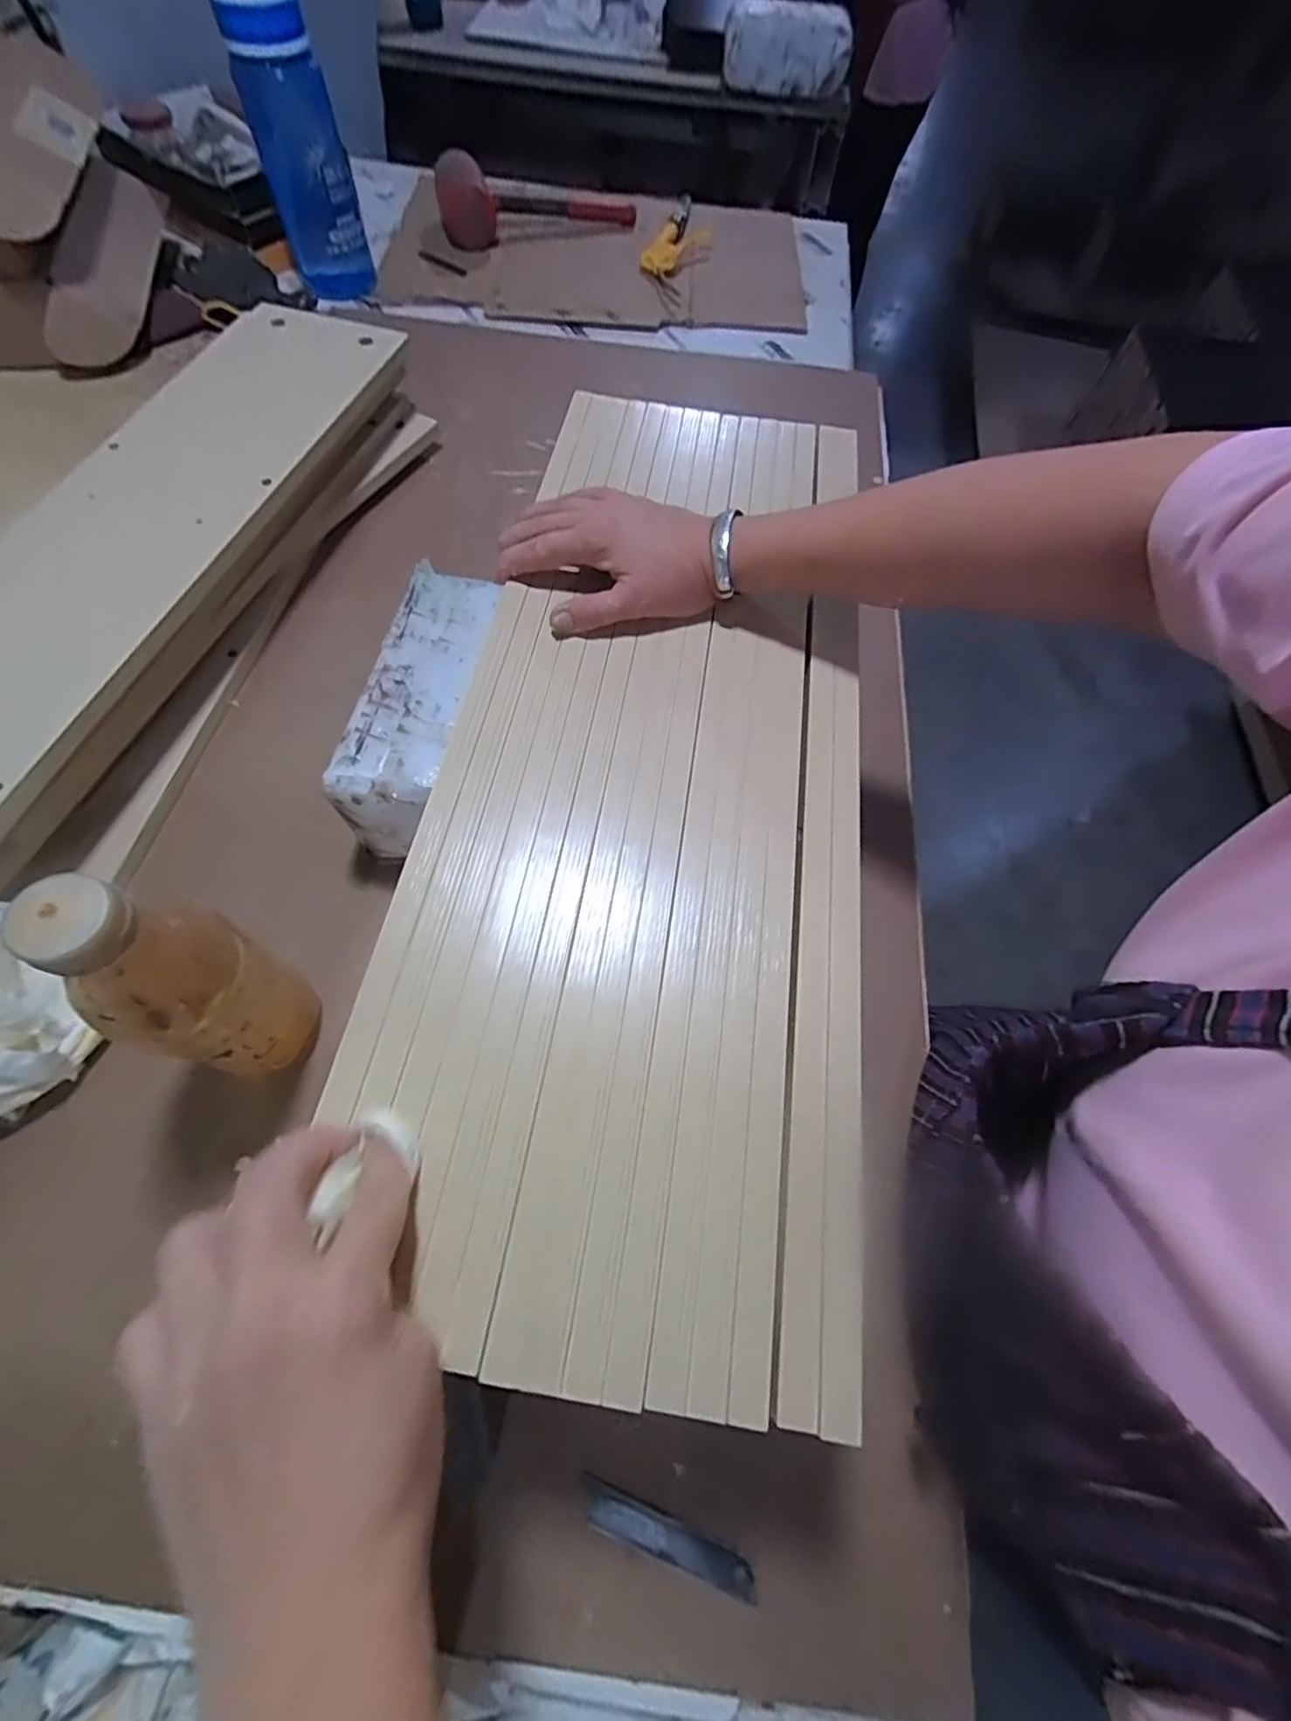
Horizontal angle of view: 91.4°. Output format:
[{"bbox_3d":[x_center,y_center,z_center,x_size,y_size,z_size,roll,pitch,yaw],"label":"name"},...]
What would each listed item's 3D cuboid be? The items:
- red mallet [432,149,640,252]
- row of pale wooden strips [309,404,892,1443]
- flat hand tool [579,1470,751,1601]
[{"bbox_3d":[-0.172,-1.060,1.006,0.319,0.076,0.105,-3,65,-5],"label":"red mallet"},{"bbox_3d":[0.013,-0.079,0.381,0.241,0.031,0.629,9,65,0],"label":"row of pale wooden strips"},{"bbox_3d":[0.011,0.359,0.333,0.098,0.004,0.018,21,66,6],"label":"flat hand tool"}]

